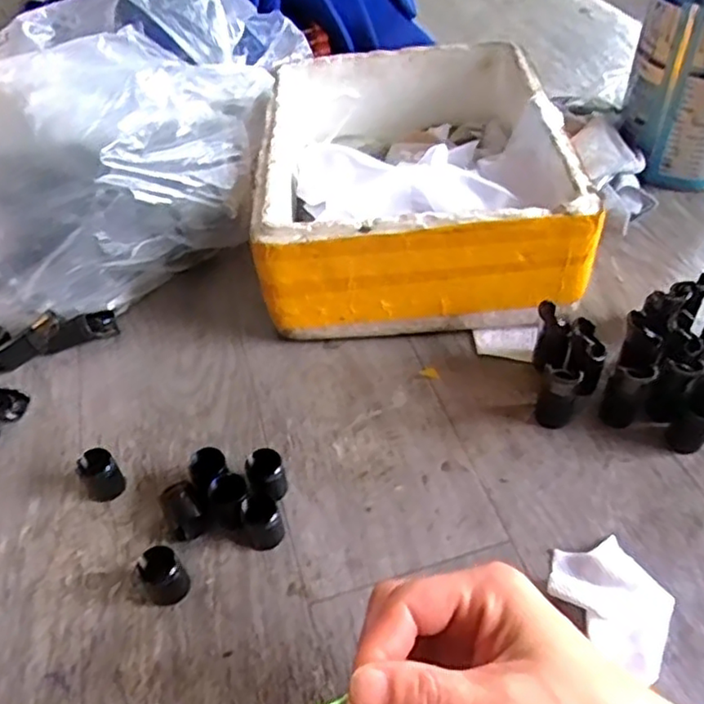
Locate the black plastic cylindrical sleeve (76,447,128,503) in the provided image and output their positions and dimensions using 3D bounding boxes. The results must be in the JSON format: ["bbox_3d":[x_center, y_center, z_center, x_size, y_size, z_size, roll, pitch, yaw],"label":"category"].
[{"bbox_3d":[-0.159,0.078,0.410,0.022,0.030,0.021,-2,47,2],"label":"black plastic cylindrical sleeve"}]

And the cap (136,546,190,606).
[{"bbox_3d":[-0.104,0.123,0.357,0.021,0.029,0.020,-2,47,2],"label":"cap"}]

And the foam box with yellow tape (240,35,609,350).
[{"bbox_3d":[0.045,-0.143,0.545,0.227,0.109,0.279,-4,46,1],"label":"foam box with yellow tape"}]

